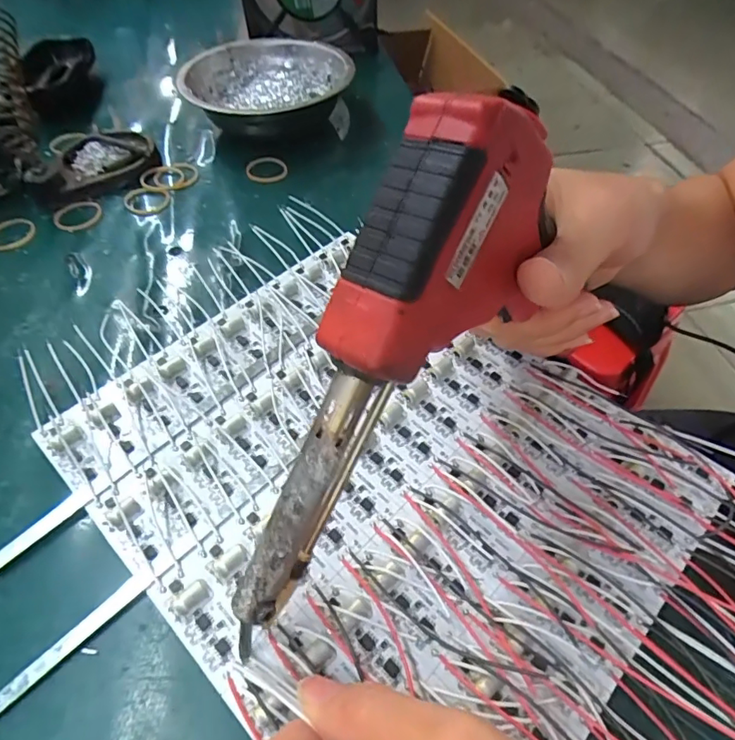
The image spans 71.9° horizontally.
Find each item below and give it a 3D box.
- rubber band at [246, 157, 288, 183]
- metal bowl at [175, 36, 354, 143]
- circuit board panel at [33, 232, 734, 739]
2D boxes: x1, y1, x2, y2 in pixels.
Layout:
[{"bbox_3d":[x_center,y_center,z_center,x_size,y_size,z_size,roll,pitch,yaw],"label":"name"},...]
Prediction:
[{"bbox_3d":[-0.072,-0.143,0.363,0.029,0.005,0.030,-10,52,-8],"label":"rubber band"},{"bbox_3d":[-0.070,-0.211,0.391,0.121,0.045,0.121,0,51,0],"label":"metal bowl"},{"bbox_3d":[0.002,0.036,0.217,0.231,0.013,0.191,37,60,26],"label":"circuit board panel"}]

